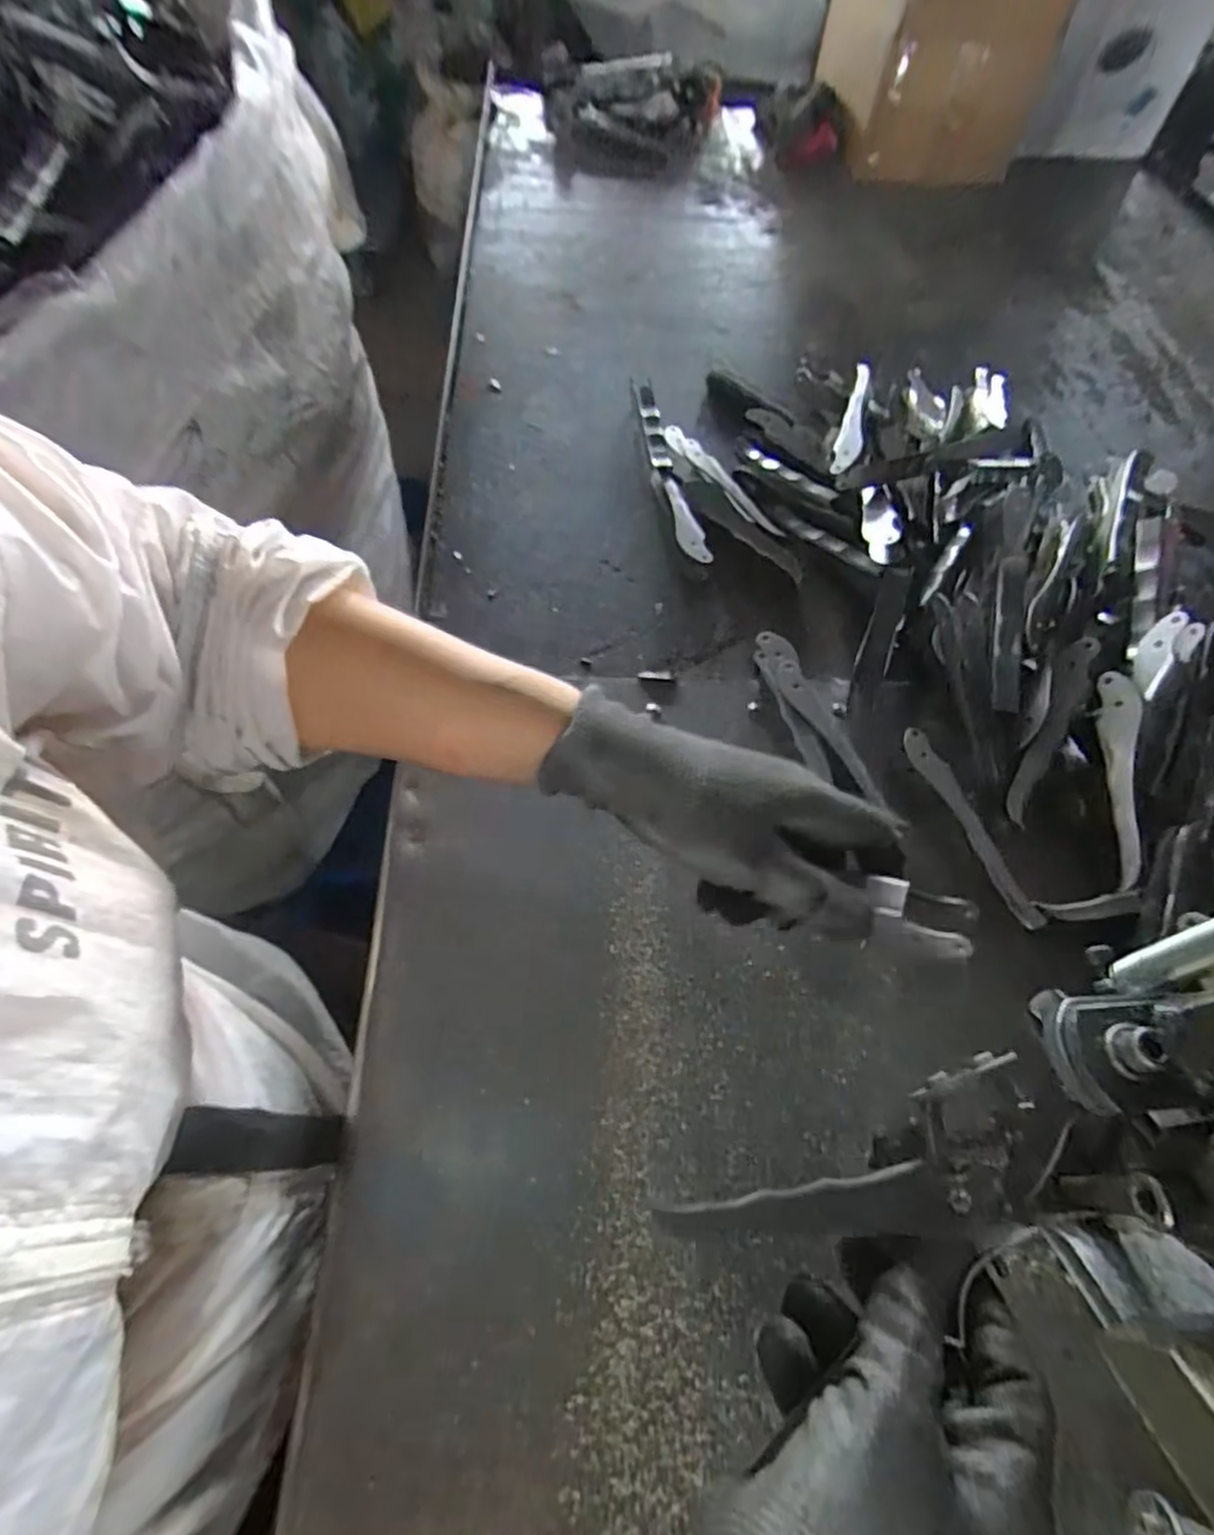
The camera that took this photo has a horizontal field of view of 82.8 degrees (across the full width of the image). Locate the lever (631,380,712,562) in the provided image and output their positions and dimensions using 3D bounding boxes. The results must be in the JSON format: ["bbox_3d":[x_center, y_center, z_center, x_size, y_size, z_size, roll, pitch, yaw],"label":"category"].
[{"bbox_3d":[0.050,-0.256,0.583,0.022,0.020,0.245,-8,59,-6],"label":"lever"}]

